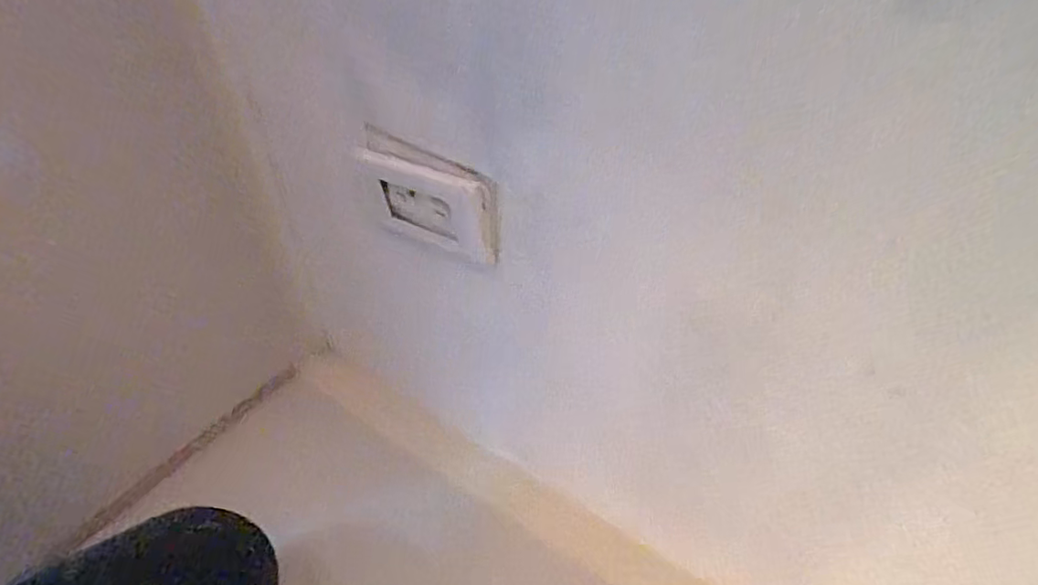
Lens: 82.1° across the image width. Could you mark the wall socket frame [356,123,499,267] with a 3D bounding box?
[{"bbox_3d":[-0.072,-0.069,0.462,0.138,0.089,0.020,26,48,26],"label":"wall socket frame"}]

